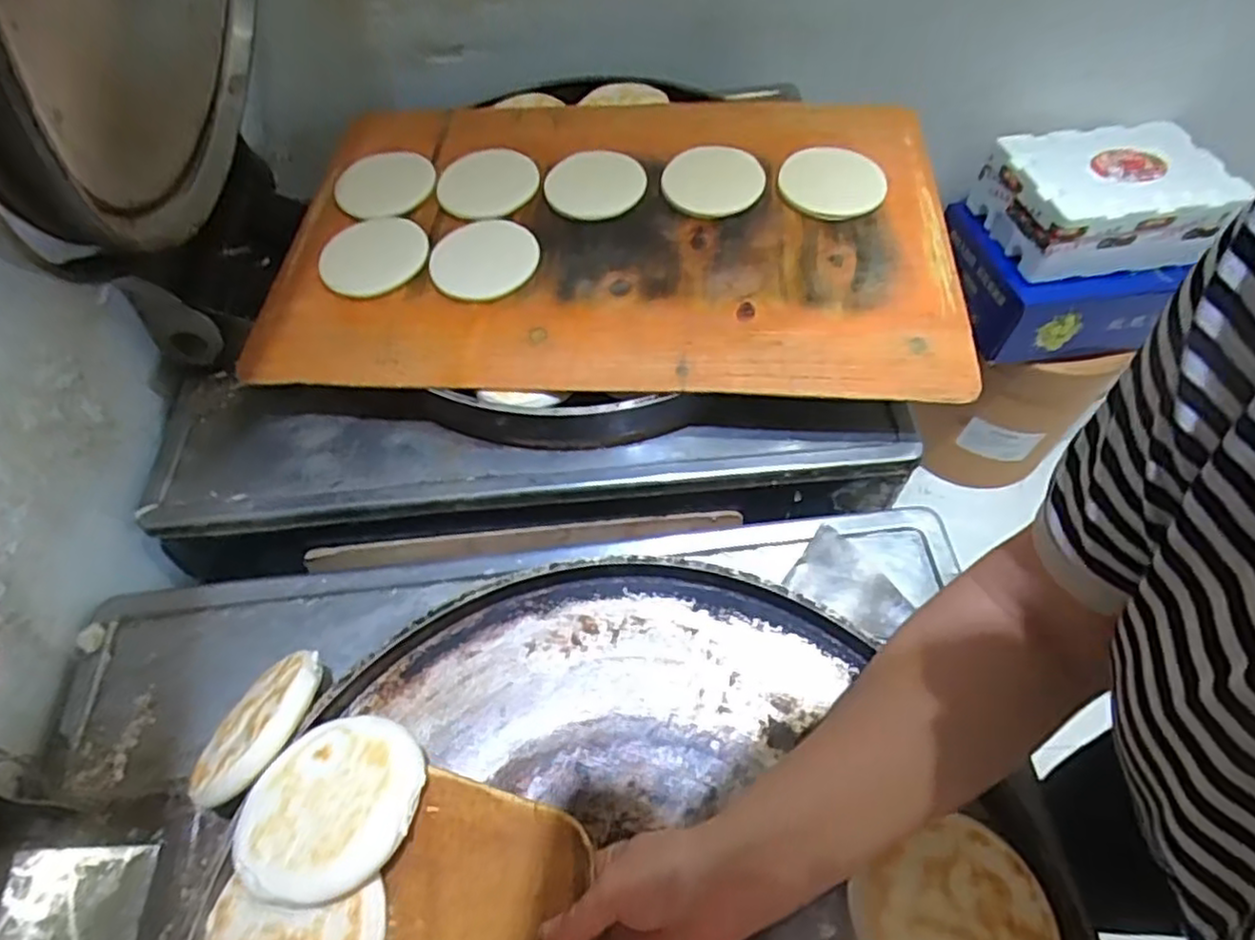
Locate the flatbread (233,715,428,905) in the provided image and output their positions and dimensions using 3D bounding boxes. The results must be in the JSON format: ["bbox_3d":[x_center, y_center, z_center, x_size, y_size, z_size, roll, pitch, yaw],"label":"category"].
[{"bbox_3d":[-0.188,0.208,0.439,0.114,0.019,0.103,-30,45,-16],"label":"flatbread"}]

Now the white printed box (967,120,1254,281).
[{"bbox_3d":[0.773,-0.445,1.133,0.326,0.114,0.243,-12,58,-4],"label":"white printed box"}]

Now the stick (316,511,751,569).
[{"bbox_3d":[-0.105,0.072,0.708,0.428,0.030,0.015,-5,54,0],"label":"stick"}]

